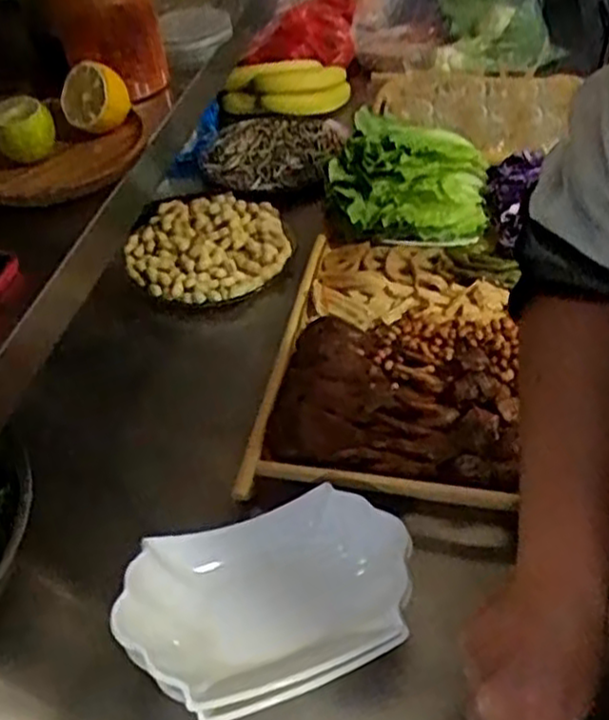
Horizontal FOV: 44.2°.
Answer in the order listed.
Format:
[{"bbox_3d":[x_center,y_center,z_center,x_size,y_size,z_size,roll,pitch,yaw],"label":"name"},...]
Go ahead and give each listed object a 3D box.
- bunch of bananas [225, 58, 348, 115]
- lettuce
[{"bbox_3d":[-0.025,-0.392,1.059,0.183,0.060,0.083,-17,43,-13],"label":"bunch of bananas"},{"bbox_3d":[0.111,-0.198,0.806,0.164,0.079,0.144,4,45,9],"label":"lettuce"}]

